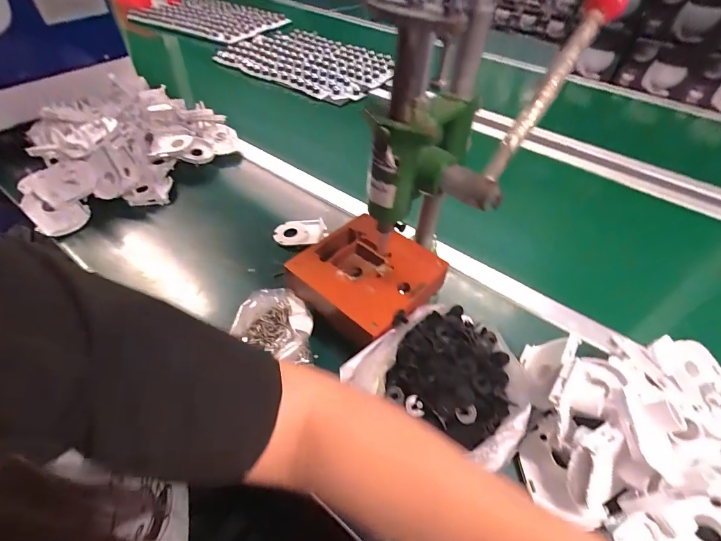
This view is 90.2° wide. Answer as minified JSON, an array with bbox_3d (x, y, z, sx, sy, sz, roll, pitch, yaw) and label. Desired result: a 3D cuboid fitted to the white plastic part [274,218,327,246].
[{"bbox_3d":[-0.099,-0.063,0.591,0.083,0.010,0.053,-11,50,-13],"label":"white plastic part"}]

